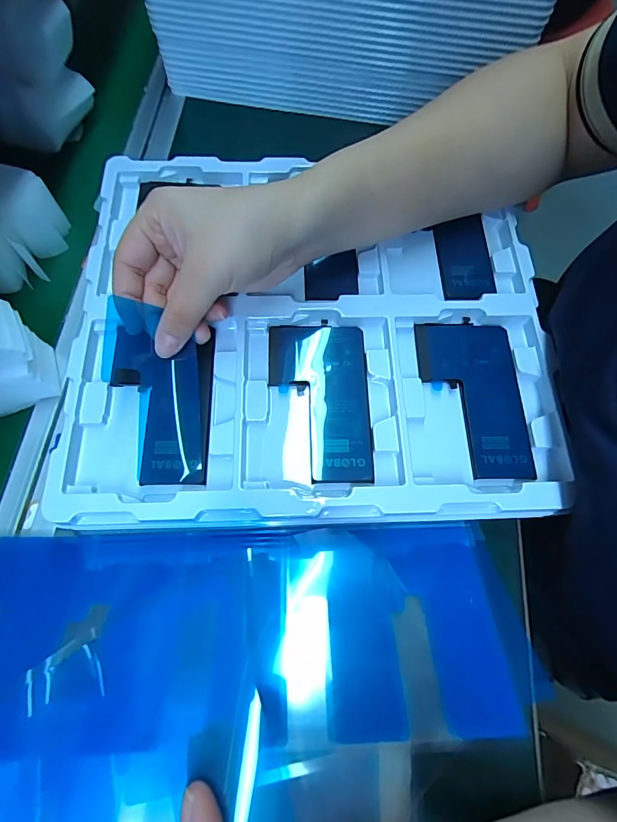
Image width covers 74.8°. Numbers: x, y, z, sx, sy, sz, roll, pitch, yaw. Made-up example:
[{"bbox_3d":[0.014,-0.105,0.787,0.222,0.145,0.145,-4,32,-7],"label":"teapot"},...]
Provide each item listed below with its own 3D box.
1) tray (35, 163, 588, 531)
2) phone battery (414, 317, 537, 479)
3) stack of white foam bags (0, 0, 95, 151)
[{"bbox_3d":[0.003,-0.066,0.281,0.311,0.021,0.273,-1,73,-1],"label":"tray"},{"bbox_3d":[0.112,-0.011,0.269,0.063,0.006,0.112,-7,70,-3],"label":"phone battery"},{"bbox_3d":[-0.237,-0.285,0.337,0.065,0.088,0.088,27,74,7],"label":"stack of white foam bags"}]

